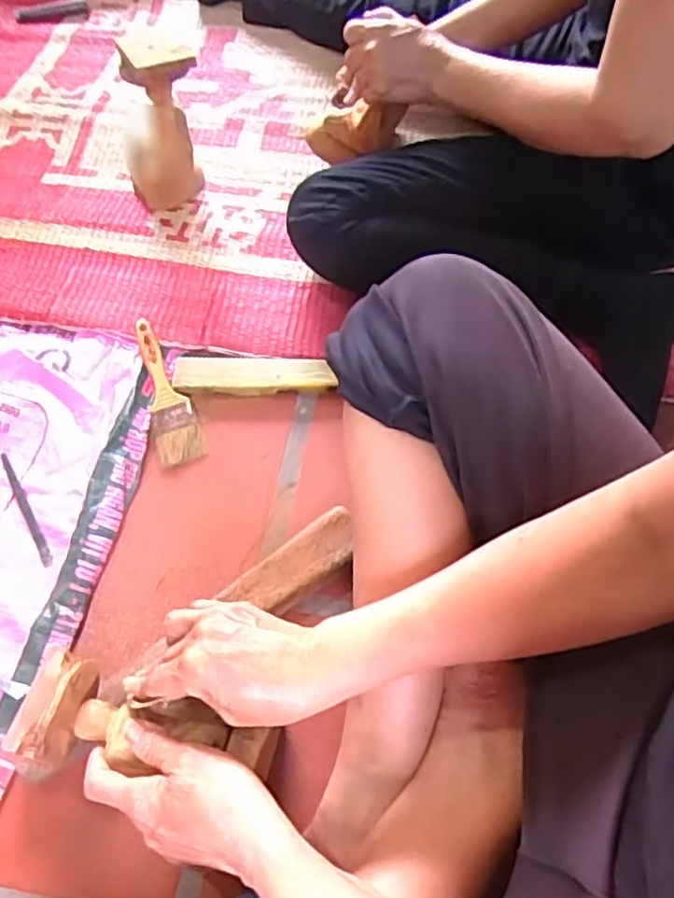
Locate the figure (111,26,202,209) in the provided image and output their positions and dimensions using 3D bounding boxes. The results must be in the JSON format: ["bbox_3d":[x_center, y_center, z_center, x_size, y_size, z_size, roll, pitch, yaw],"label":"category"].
[{"bbox_3d":[-0.211,-0.391,0.811,0.105,0.188,0.061,-20,62,-10],"label":"figure"}]

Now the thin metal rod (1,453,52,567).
[{"bbox_3d":[-0.307,0.058,0.661,0.011,0.005,0.138,-29,64,-14],"label":"thin metal rod"}]

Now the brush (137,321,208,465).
[{"bbox_3d":[-0.187,-0.063,0.712,0.048,0.013,0.182,-20,62,-10],"label":"brush"}]

